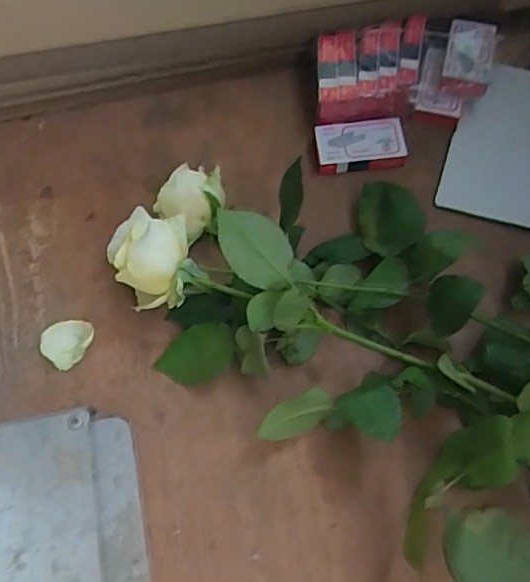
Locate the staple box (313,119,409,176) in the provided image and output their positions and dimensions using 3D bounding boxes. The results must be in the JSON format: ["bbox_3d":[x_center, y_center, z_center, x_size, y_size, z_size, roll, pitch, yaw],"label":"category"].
[{"bbox_3d":[0.080,-0.121,0.472,0.072,0.014,0.041,-5,67,-1],"label":"staple box"}]

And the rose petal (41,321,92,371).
[{"bbox_3d":[-0.142,0.036,0.407,0.034,0.009,0.036,-1,67,1],"label":"rose petal"}]

